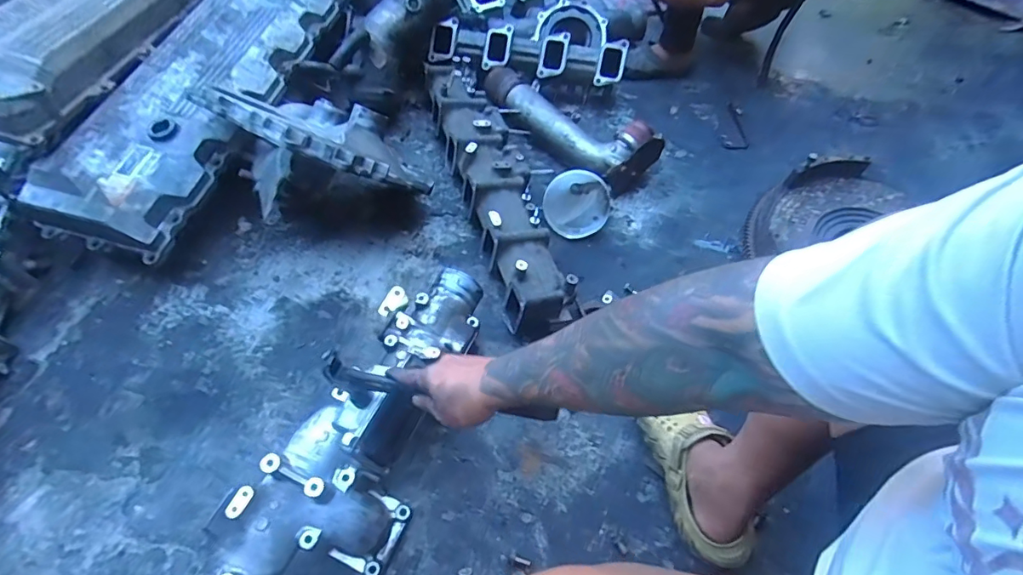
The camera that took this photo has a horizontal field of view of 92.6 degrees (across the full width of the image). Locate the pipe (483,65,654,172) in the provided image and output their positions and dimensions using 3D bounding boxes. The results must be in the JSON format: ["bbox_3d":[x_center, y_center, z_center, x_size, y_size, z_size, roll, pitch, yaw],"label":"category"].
[{"bbox_3d":[0.116,-0.451,1.266,0.505,0.096,0.129,34,62,22],"label":"pipe"}]

